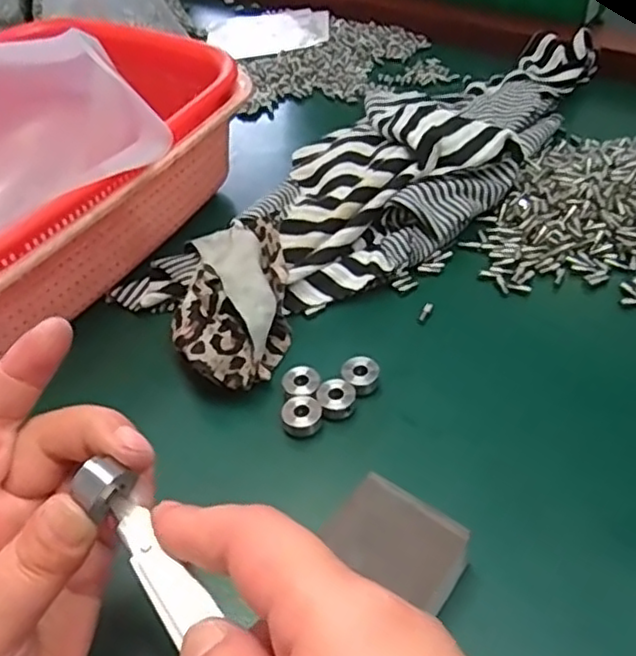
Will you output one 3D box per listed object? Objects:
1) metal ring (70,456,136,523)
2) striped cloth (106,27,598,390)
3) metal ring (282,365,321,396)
[{"bbox_3d":[-0.065,0.049,0.204,0.010,0.016,0.016,25,53,27],"label":"metal ring"},{"bbox_3d":[0.060,-0.116,0.460,0.424,0.050,0.131,-36,53,-27],"label":"striped cloth"},{"bbox_3d":[-0.009,0.027,0.346,0.019,0.007,0.015,-1,45,4],"label":"metal ring"}]

